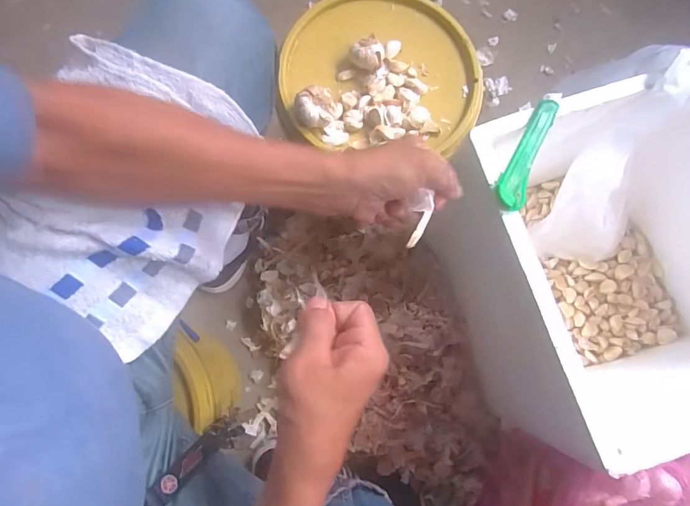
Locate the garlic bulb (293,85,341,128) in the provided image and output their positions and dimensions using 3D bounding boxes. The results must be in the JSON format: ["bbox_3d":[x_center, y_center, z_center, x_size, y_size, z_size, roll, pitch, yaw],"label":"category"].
[{"bbox_3d":[-0.037,-0.188,0.534,0.052,0.043,0.057,32,79,5],"label":"garlic bulb"}]

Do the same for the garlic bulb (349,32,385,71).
[{"bbox_3d":[0.031,-0.274,0.563,0.044,0.037,0.035,13,78,1],"label":"garlic bulb"}]

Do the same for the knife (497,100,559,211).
[{"bbox_3d":[0.199,-0.110,0.450,0.030,0.009,0.133,24,79,4],"label":"knife"}]

